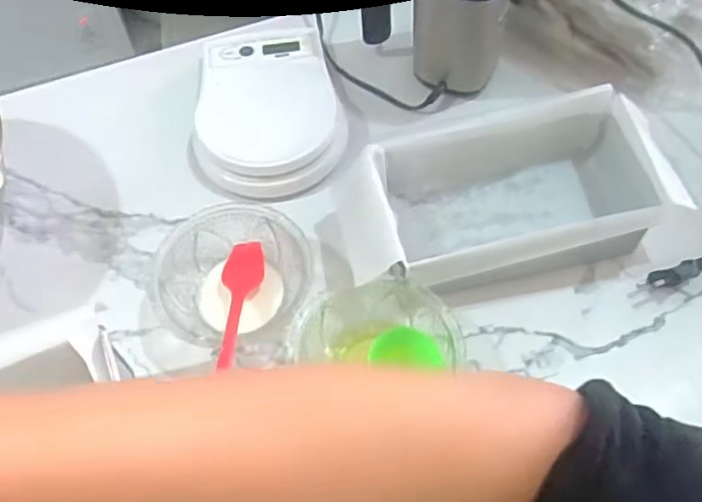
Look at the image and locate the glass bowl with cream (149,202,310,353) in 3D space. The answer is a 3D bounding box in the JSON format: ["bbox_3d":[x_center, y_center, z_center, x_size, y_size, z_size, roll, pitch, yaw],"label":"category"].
[{"bbox_3d":[-0.092,0.021,0.528,0.116,0.049,0.111,-1,59,2],"label":"glass bowl with cream"}]

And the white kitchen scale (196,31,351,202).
[{"bbox_3d":[-0.079,-0.145,0.633,0.143,0.036,0.210,-3,59,1],"label":"white kitchen scale"}]

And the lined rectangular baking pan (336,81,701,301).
[{"bbox_3d":[0.115,-0.039,0.537,0.249,0.073,0.130,-15,60,-6],"label":"lined rectangular baking pan"}]

